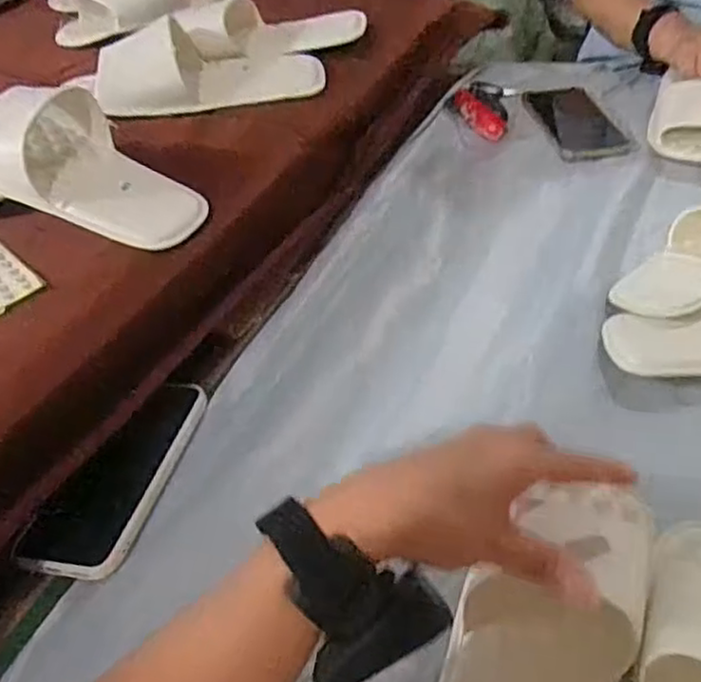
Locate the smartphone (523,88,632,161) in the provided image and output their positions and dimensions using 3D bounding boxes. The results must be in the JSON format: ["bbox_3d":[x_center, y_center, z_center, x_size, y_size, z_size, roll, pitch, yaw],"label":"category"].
[{"bbox_3d":[0.260,-0.254,0.809,0.077,0.008,0.158,-6,44,0],"label":"smartphone"}]

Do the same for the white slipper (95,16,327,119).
[{"bbox_3d":[-0.137,-0.273,0.696,0.221,0.063,0.090,-7,42,-17],"label":"white slipper"}]

